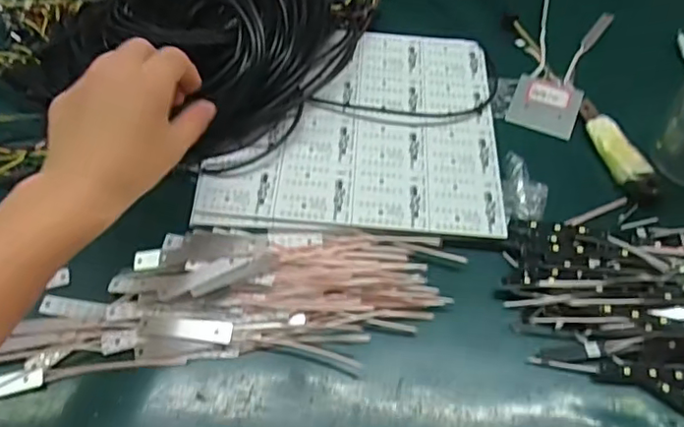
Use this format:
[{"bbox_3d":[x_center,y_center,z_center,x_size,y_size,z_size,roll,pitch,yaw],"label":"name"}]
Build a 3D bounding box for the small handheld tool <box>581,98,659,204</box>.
[{"bbox_3d":[0.229,-0.055,0.500,0.028,0.014,0.111,-10,54,-11],"label":"small handheld tool"}]

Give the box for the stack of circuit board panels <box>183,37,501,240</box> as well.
[{"bbox_3d":[0.015,-0.076,0.499,0.224,0.009,0.229,5,52,0],"label":"stack of circuit board panels"}]

